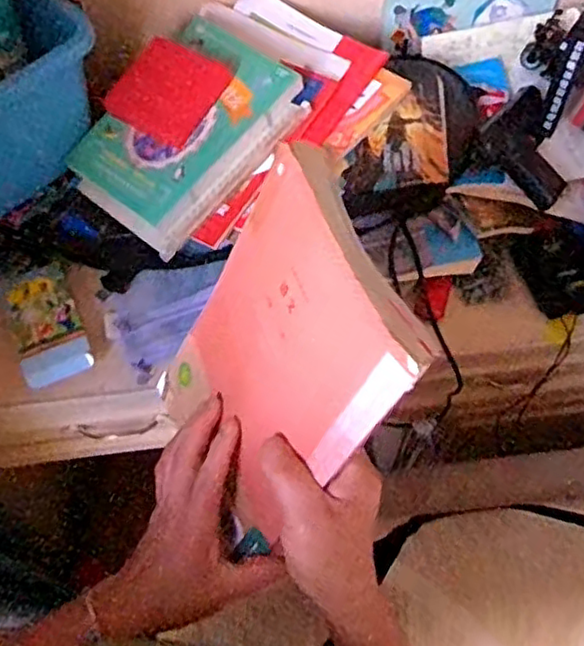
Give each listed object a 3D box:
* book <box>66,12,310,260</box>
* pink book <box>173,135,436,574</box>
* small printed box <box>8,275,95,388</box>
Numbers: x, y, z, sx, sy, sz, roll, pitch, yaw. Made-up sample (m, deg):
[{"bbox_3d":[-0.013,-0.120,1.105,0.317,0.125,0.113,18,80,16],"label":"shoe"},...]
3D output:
[{"bbox_3d":[-0.110,-0.197,0.681,0.175,0.024,0.229,39,84,19],"label":"book"},{"bbox_3d":[-0.016,0.028,0.432,0.018,0.236,0.175,-1,50,-32],"label":"pink book"},{"bbox_3d":[-0.259,0.002,0.694,0.069,0.019,0.124,-24,64,-12],"label":"small printed box"}]

